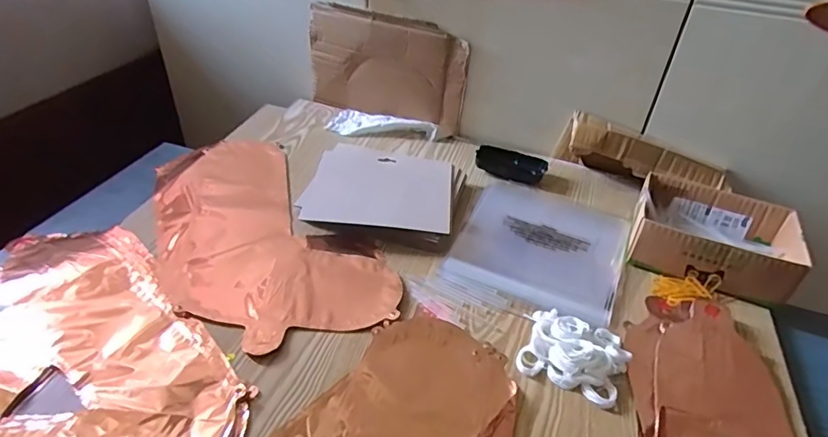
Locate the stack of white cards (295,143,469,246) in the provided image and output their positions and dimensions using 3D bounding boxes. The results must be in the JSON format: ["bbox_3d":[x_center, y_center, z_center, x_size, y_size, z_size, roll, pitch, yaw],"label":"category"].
[{"bbox_3d":[-0.042,-0.034,0.703,0.200,0.032,0.165,10,39,7],"label":"stack of white cards"}]

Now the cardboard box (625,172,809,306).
[{"bbox_3d":[0.377,0.023,0.648,0.184,0.067,0.142,19,41,18],"label":"cardboard box"}]

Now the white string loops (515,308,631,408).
[{"bbox_3d":[0.166,0.135,0.522,0.101,0.027,0.086,19,41,17],"label":"white string loops"}]

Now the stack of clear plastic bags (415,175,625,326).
[{"bbox_3d":[0.157,0.045,0.657,0.208,0.021,0.299,22,42,21],"label":"stack of clear plastic bags"}]

